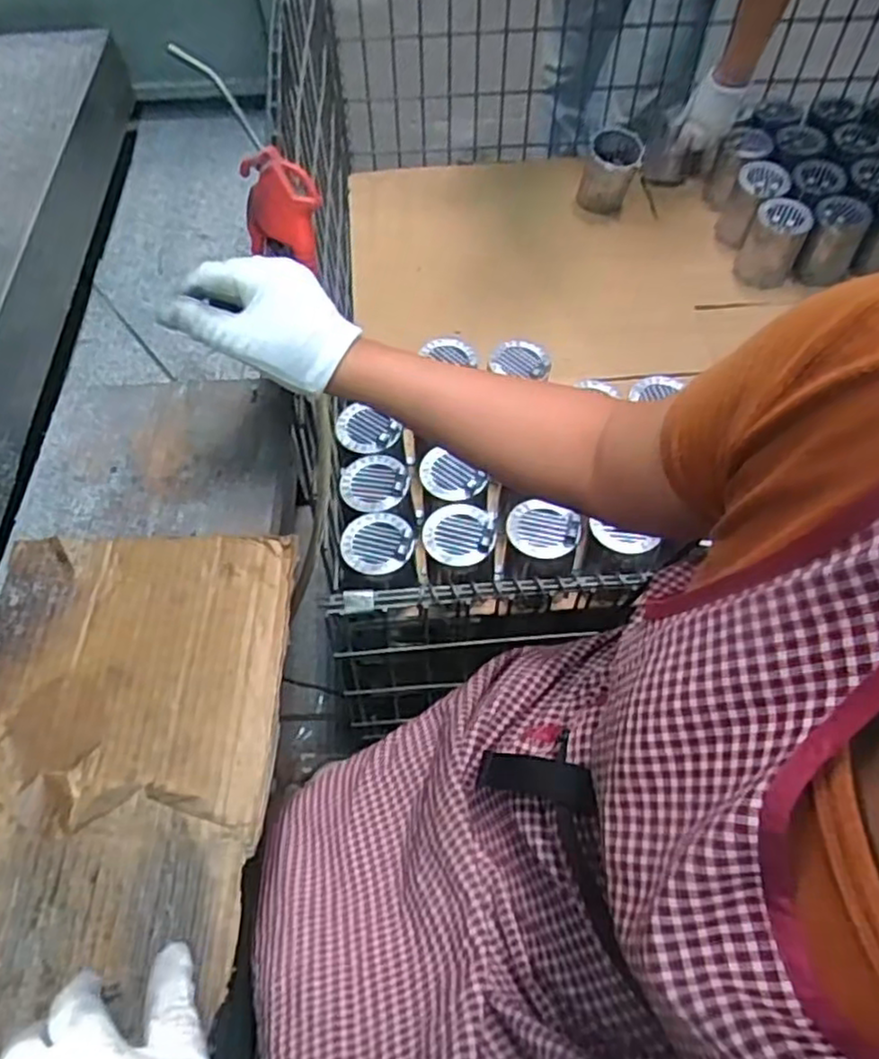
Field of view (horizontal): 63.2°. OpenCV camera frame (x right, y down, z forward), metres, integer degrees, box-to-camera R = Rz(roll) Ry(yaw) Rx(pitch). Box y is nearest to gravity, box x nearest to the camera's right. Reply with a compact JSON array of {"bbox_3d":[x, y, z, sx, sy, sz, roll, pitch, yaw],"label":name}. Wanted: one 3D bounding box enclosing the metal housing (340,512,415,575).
[{"bbox_3d":[-0.076,0.014,0.857,0.083,0.018,0.080,0,59,0],"label":"metal housing"}]

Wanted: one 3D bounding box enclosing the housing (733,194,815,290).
[{"bbox_3d":[0.536,-0.457,1.156,0.086,0.126,0.074,24,62,14],"label":"housing"}]

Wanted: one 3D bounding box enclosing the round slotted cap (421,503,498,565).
[{"bbox_3d":[0.024,0.003,0.854,0.085,0.019,0.077,11,60,7],"label":"round slotted cap"}]

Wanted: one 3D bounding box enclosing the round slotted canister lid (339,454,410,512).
[{"bbox_3d":[-0.083,-0.062,0.906,0.086,0.021,0.083,0,59,0],"label":"round slotted canister lid"}]

